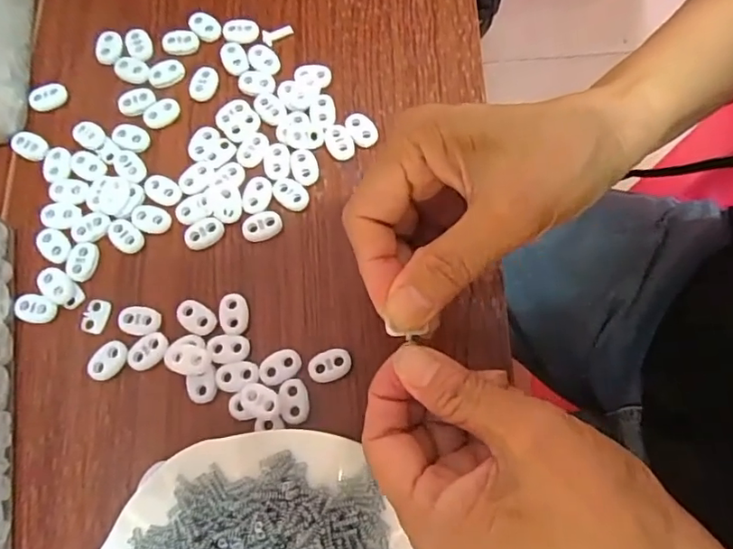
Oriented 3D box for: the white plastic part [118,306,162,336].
[{"bbox_3d":[-0.124,0.025,0.295,0.022,0.004,0.016,6,74,3],"label":"white plastic part"}]

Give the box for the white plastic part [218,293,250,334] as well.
[{"bbox_3d":[-0.072,0.021,0.295,0.016,0.004,0.022,-8,74,-1],"label":"white plastic part"}]

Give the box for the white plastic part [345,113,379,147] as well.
[{"bbox_3d":[-0.003,-0.086,0.325,0.014,0.007,0.022,-36,76,-8],"label":"white plastic part"}]

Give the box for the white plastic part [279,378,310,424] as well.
[{"bbox_3d":[-0.037,0.065,0.279,0.015,0.007,0.022,-8,74,-1],"label":"white plastic part"}]

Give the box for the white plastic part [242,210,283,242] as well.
[{"bbox_3d":[-0.059,-0.028,0.310,0.022,0.005,0.016,-19,75,-4],"label":"white plastic part"}]

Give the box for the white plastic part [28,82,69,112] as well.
[{"bbox_3d":[-0.200,-0.111,0.340,0.023,0.005,0.014,-19,75,-4],"label":"white plastic part"}]

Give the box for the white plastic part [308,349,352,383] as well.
[{"bbox_3d":[-0.019,0.048,0.285,0.023,0.004,0.015,-19,75,-4],"label":"white plastic part"}]

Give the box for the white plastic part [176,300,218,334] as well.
[{"bbox_3d":[-0.093,0.023,0.294,0.024,0.004,0.014,31,77,9],"label":"white plastic part"}]

